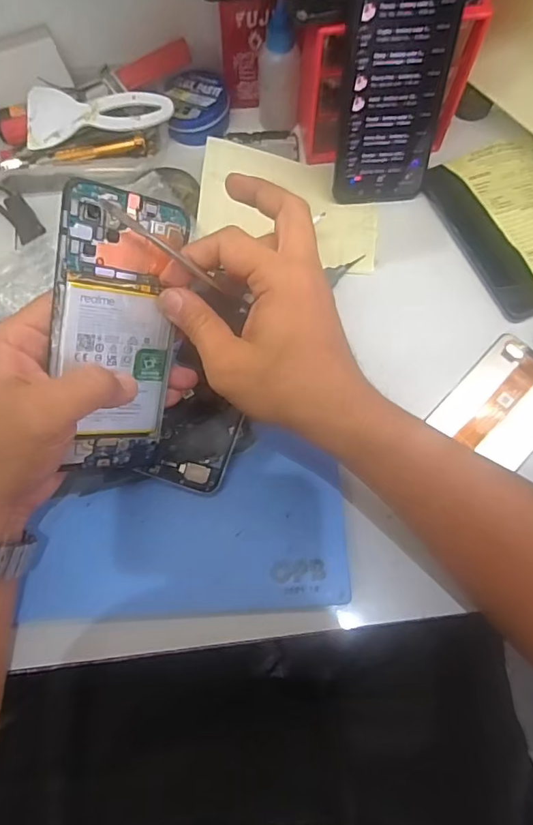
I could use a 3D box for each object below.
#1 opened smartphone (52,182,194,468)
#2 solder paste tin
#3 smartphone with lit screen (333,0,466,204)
[{"bbox_3d":[-0.085,-0.043,0.295,0.071,0.005,0.161,-6,111,-37],"label":"opened smartphone"},{"bbox_3d":[-0.062,-0.278,0.462,0.053,0.029,0.056,0,72,0],"label":"solder paste tin"},{"bbox_3d":[0.095,-0.237,0.379,0.078,0.163,0.005,-5,54,-1],"label":"smartphone with lit screen"}]

